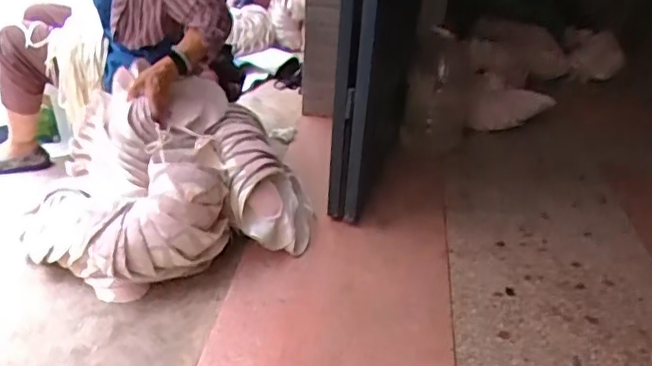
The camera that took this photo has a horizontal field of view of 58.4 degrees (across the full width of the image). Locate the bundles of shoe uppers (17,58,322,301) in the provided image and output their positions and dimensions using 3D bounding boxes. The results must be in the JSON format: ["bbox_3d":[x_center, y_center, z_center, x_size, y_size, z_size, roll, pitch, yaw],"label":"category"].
[{"bbox_3d":[-0.356,0.005,1.387,0.650,0.351,0.364,-19,38,-32],"label":"bundles of shoe uppers"}]

